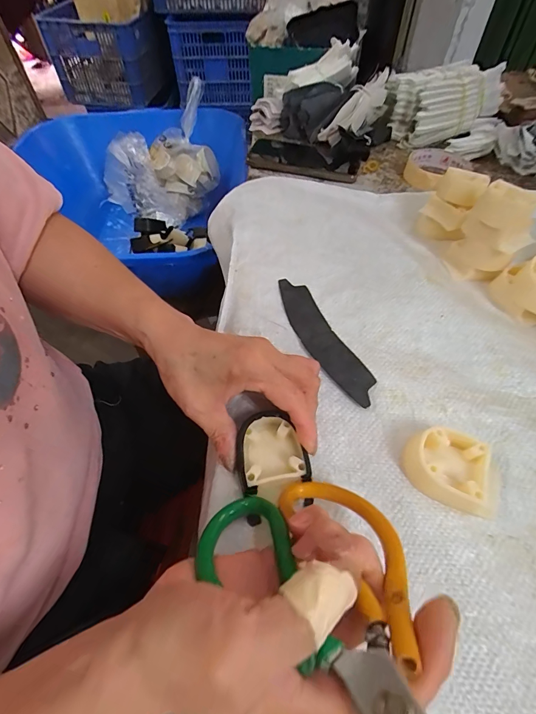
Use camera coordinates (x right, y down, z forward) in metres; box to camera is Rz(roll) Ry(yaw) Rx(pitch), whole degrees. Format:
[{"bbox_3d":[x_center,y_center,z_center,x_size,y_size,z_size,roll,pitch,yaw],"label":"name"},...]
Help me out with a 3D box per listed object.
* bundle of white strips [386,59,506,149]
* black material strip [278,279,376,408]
[{"bbox_3d":[0.305,-0.426,0.566,0.220,0.077,0.092,-18,57,-14],"label":"bundle of white strips"},{"bbox_3d":[0.046,-0.020,0.308,0.037,0.005,0.151,-19,57,-15],"label":"black material strip"}]

